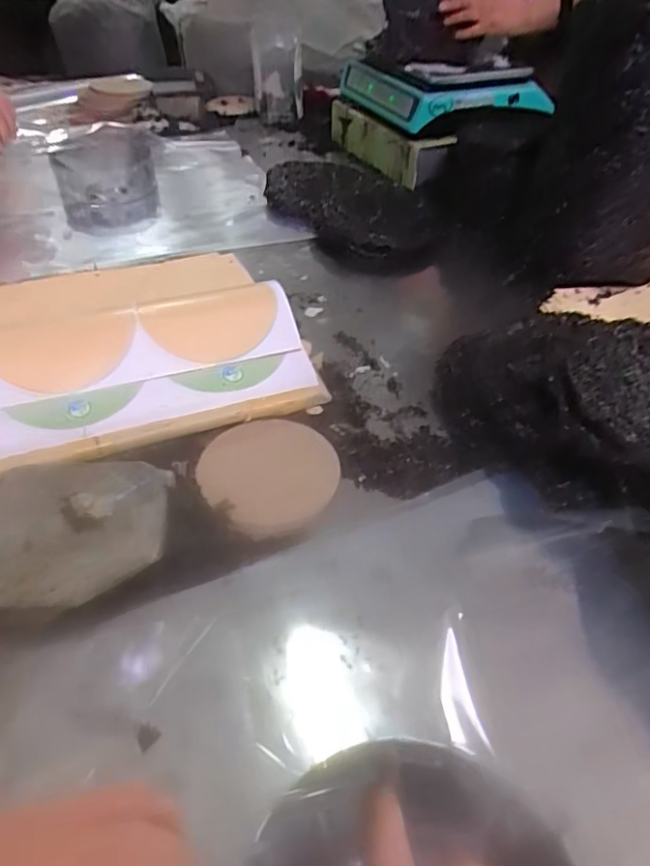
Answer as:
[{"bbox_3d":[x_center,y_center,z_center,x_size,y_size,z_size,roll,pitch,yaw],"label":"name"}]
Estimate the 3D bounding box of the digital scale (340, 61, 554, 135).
[{"bbox_3d":[0.224,-0.703,1.119,0.294,0.092,0.345,-16,47,-19],"label":"digital scale"}]

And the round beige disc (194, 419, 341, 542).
[{"bbox_3d":[-0.056,0.037,0.565,0.135,0.015,0.139,2,44,-1],"label":"round beige disc"}]

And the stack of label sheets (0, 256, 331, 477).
[{"bbox_3d":[-0.268,-0.065,0.590,0.495,0.099,0.207,-15,47,-18],"label":"stack of label sheets"}]

